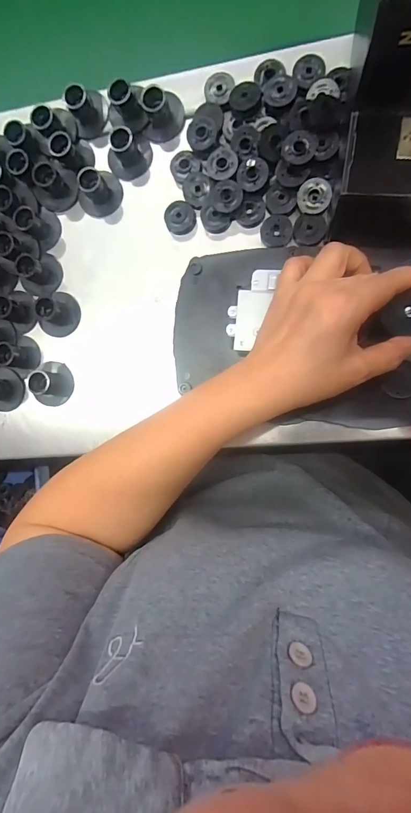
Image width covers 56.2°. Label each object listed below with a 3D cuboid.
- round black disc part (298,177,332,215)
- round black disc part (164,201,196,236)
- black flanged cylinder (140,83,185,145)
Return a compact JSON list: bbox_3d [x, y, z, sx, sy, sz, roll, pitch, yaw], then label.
[{"bbox_3d":[0.090,-0.174,0.318,0.027,0.004,0.026,4,109,12],"label":"round black disc part"},{"bbox_3d":[-0.022,-0.170,0.347,0.026,0.014,0.026,0,90,10],"label":"round black disc part"},{"bbox_3d":[-0.039,-0.263,0.344,0.036,0.033,0.032,0,90,10],"label":"black flanged cylinder"}]

